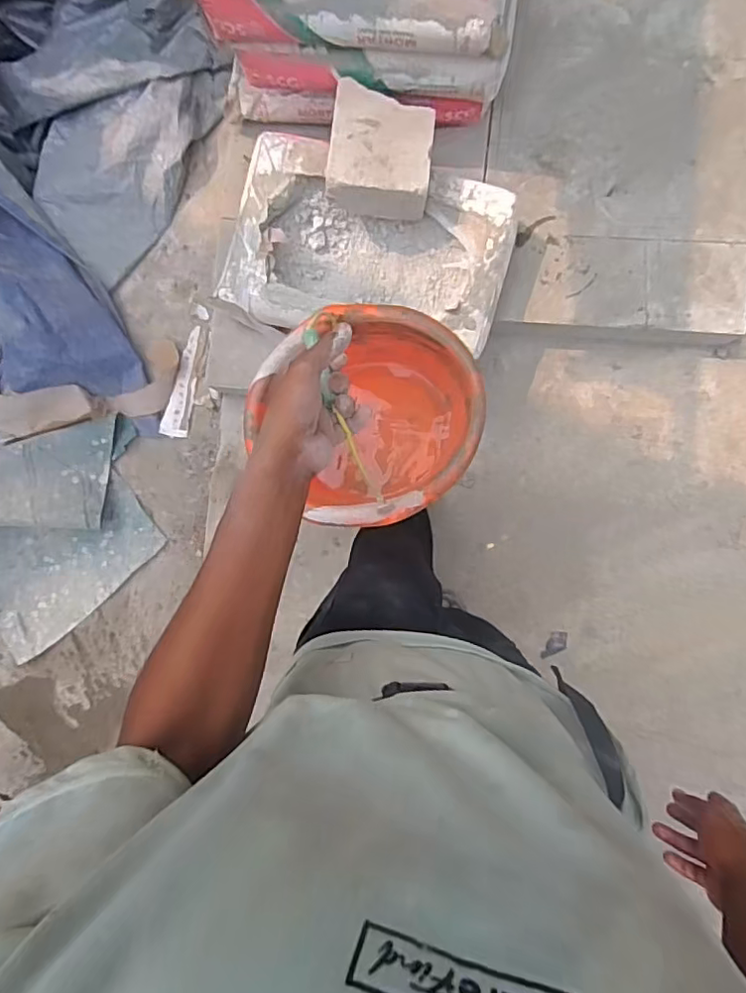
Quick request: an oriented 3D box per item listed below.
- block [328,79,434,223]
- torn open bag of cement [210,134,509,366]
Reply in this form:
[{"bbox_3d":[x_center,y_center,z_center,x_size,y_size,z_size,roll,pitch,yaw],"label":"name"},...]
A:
[{"bbox_3d":[0.019,-0.684,1.144,0.196,0.125,0.223,8,91,5],"label":"block"},{"bbox_3d":[-0.014,-0.522,1.218,0.583,0.109,0.377,12,91,5],"label":"torn open bag of cement"}]

